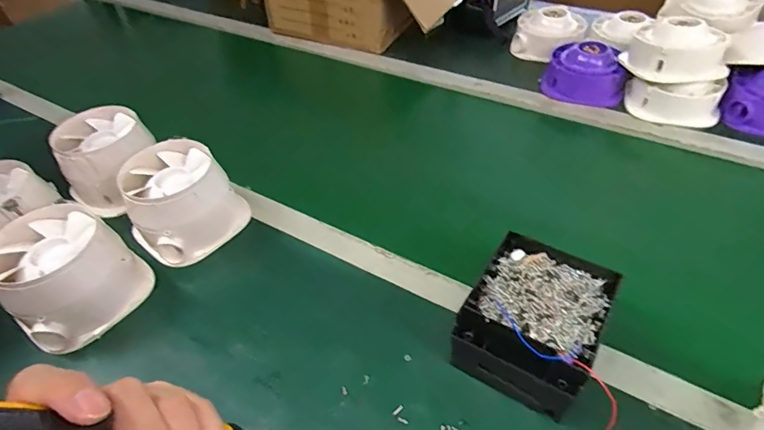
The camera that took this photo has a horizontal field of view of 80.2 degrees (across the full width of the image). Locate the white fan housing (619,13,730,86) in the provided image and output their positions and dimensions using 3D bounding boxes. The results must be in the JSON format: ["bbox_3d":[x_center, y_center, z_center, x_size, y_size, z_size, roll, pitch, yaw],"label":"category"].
[{"bbox_3d":[0.462,-0.260,0.712,0.117,0.075,0.108,-7,45,-2],"label":"white fan housing"}]

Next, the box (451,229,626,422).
[{"bbox_3d":[0.152,0.103,0.456,0.118,0.071,0.150,23,51,24],"label":"box"}]

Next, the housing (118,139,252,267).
[{"bbox_3d":[-0.269,-0.019,0.599,0.132,0.096,0.130,30,55,29],"label":"housing"}]

